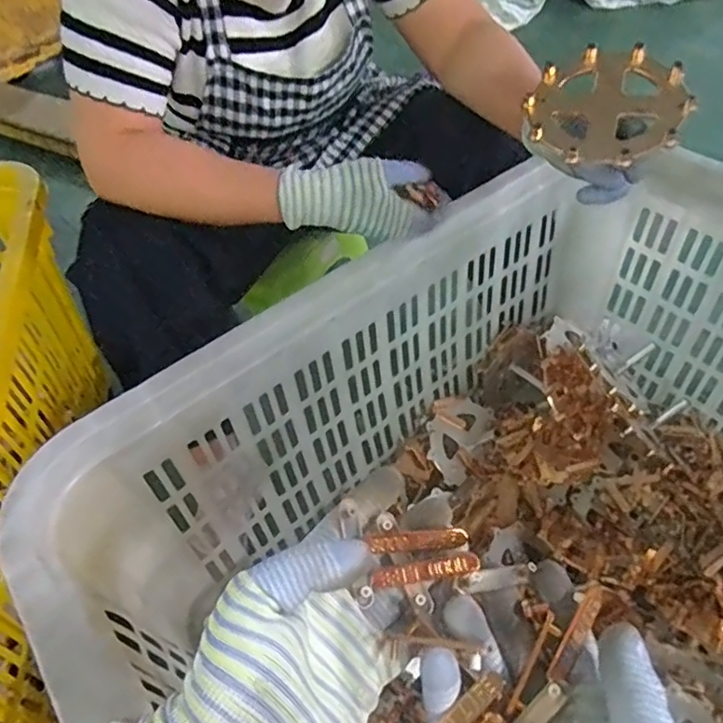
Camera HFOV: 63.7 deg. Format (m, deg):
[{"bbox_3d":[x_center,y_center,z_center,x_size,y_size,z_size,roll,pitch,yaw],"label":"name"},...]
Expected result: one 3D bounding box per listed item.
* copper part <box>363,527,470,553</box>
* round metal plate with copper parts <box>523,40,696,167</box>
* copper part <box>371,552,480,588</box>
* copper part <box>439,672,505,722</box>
[{"bbox_3d":[0.030,0.097,0.315,0.053,0.007,0.009,-4,49,-2],"label":"copper part"},{"bbox_3d":[0.218,-0.223,0.509,0.123,0.015,0.121,-7,66,15],"label":"round metal plate with copper parts"},{"bbox_3d":[0.033,0.110,0.308,0.057,0.007,0.010,-11,49,5],"label":"copper part"},{"bbox_3d":[0.046,0.172,0.279,0.055,0.005,0.011,-43,56,-6],"label":"copper part"}]

